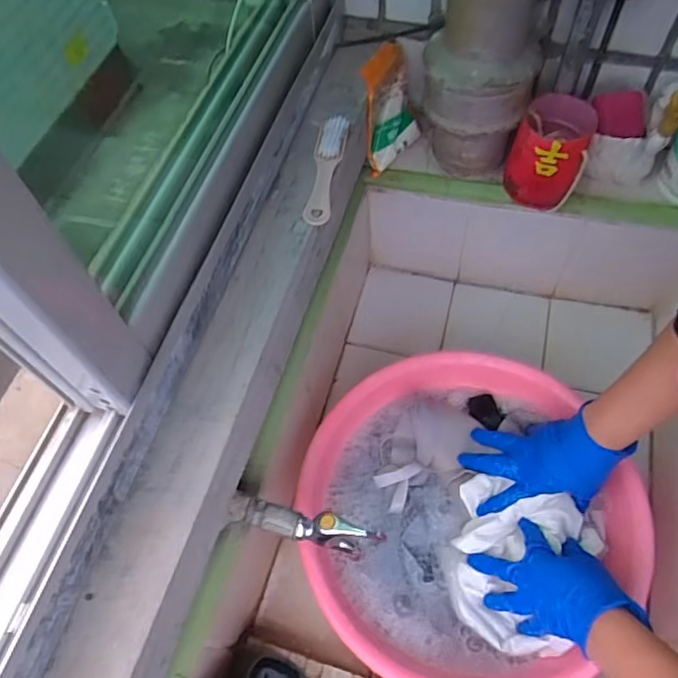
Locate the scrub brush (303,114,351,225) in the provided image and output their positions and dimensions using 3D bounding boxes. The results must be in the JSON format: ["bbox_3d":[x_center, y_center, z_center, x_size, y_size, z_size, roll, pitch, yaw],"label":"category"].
[{"bbox_3d":[-0.014,-0.206,0.680,0.035,0.019,0.168,5,61,6],"label":"scrub brush"}]

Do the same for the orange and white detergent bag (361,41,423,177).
[{"bbox_3d":[0.076,-0.328,0.805,0.067,0.137,0.124,21,64,14],"label":"orange and white detergent bag"}]

